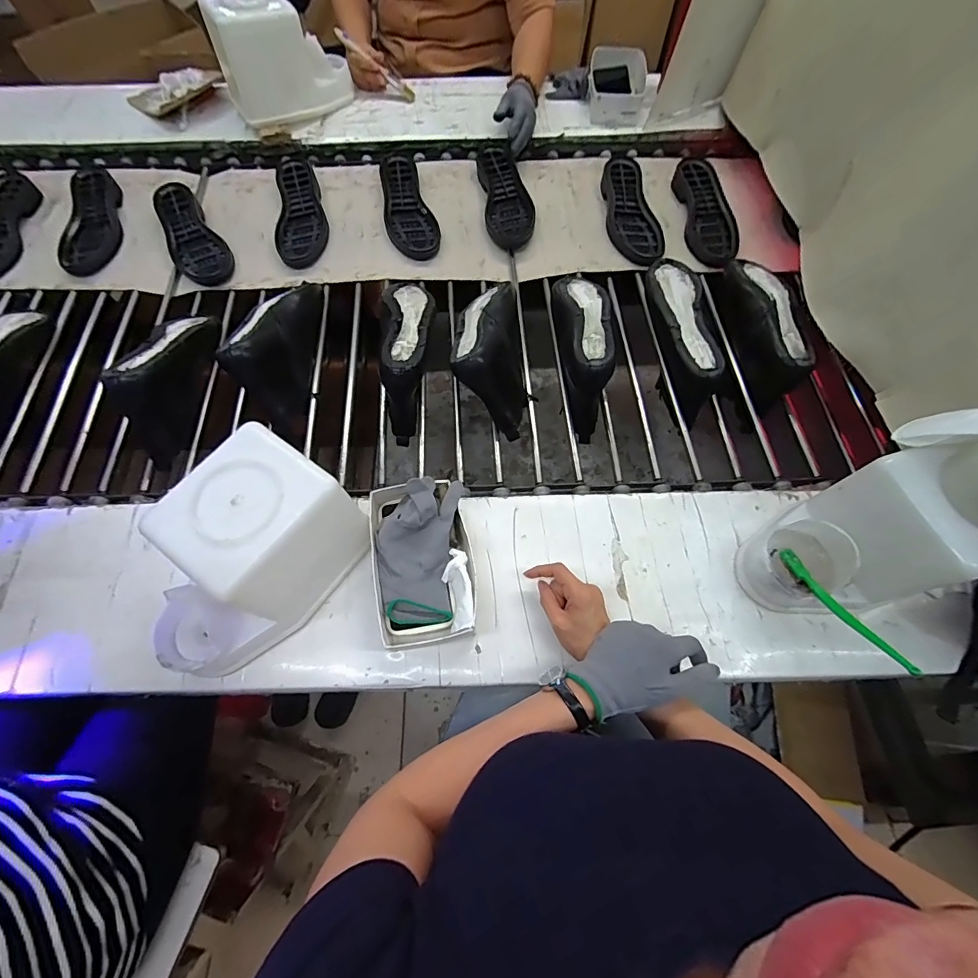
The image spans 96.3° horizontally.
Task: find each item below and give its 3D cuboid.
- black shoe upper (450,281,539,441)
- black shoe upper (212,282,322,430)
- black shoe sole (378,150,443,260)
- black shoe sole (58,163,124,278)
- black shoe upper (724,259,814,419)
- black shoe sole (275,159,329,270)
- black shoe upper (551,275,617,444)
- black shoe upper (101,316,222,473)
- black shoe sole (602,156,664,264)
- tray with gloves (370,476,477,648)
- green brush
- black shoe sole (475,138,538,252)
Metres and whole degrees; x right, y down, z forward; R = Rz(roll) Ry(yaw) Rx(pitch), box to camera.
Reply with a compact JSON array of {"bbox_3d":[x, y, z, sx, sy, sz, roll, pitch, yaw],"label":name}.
[{"bbox_3d":[0.007,-0.218,0.680,0.113,0.112,0.259,3,67,1],"label":"black shoe upper"},{"bbox_3d":[-0.331,-0.235,0.686,0.087,0.109,0.277,-3,67,-2],"label":"black shoe upper"},{"bbox_3d":[-0.167,-0.567,0.864,0.095,0.028,0.271,-17,68,-7],"label":"black shoe sole"},{"bbox_3d":[-0.785,-0.546,0.869,0.103,0.022,0.302,-14,67,-6],"label":"black shoe sole"},{"bbox_3d":[0.438,-0.260,0.700,0.069,0.079,0.255,-3,67,-1],"label":"black shoe upper"},{"bbox_3d":[-0.373,-0.548,0.861,0.095,0.025,0.266,-11,67,-5],"label":"black shoe sole"},{"bbox_3d":[0.151,-0.243,0.695,0.087,0.105,0.303,3,67,1],"label":"black shoe upper"},{"bbox_3d":[-0.478,-0.170,0.656,0.068,0.136,0.264,0,67,0],"label":"black shoe upper"},{"bbox_3d":[0.273,-0.541,0.850,0.088,0.025,0.301,-6,67,-3],"label":"black shoe sole"},{"bbox_3d":[-0.078,0.085,0.522,0.113,0.070,0.181,-7,67,-3],"label":"tray with gloves"},{"bbox_3d":[0.363,0.121,0.453,0.012,0.022,0.167,-5,28,-2],"label":"green brush"},{"bbox_3d":[0.034,-0.597,0.877,0.093,0.037,0.270,-7,67,-3],"label":"black shoe sole"}]

